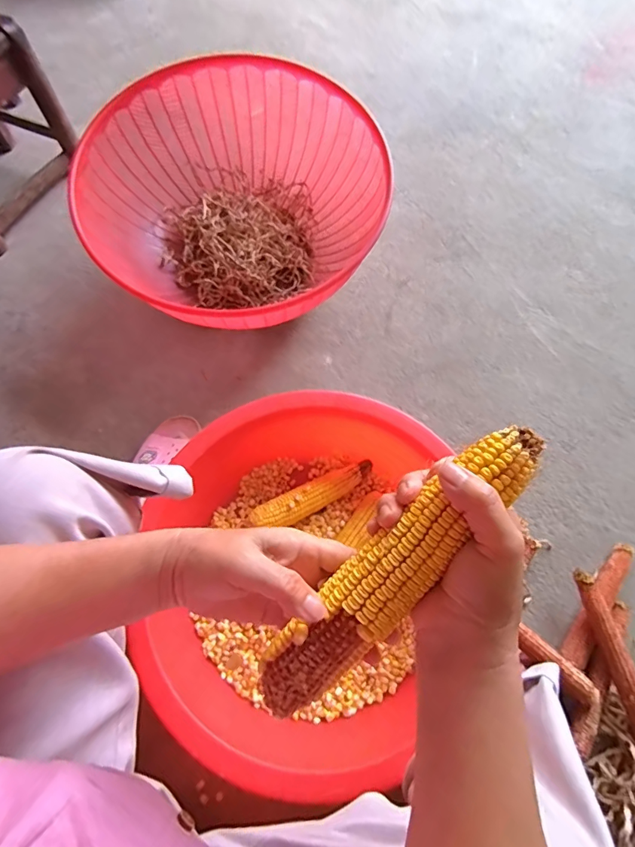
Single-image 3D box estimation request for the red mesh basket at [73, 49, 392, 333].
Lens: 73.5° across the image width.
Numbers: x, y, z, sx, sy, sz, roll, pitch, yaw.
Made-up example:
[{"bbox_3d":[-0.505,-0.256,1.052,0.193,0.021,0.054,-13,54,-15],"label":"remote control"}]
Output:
[{"bbox_3d":[-0.152,-0.434,0.879,0.552,0.257,0.549,0,67,1],"label":"red mesh basket"}]

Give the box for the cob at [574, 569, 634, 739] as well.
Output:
[{"bbox_3d":[0.444,0.343,0.635,0.031,0.034,0.232,-11,68,-4],"label":"cob"}]

